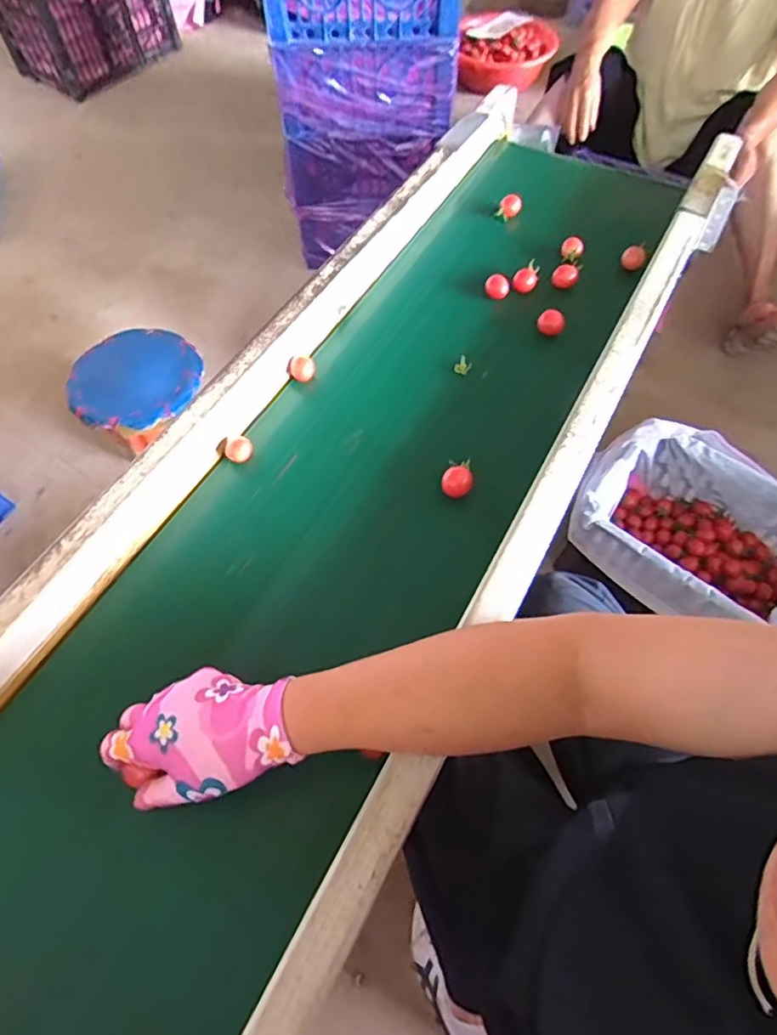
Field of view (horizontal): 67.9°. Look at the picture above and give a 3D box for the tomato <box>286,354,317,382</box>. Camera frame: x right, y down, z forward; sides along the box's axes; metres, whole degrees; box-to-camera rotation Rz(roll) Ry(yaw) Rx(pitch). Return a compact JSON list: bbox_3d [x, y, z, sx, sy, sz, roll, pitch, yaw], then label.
[{"bbox_3d":[-0.099,-0.168,0.653,0.032,0.029,0.028,-14,61,-7],"label":"tomato"}]

